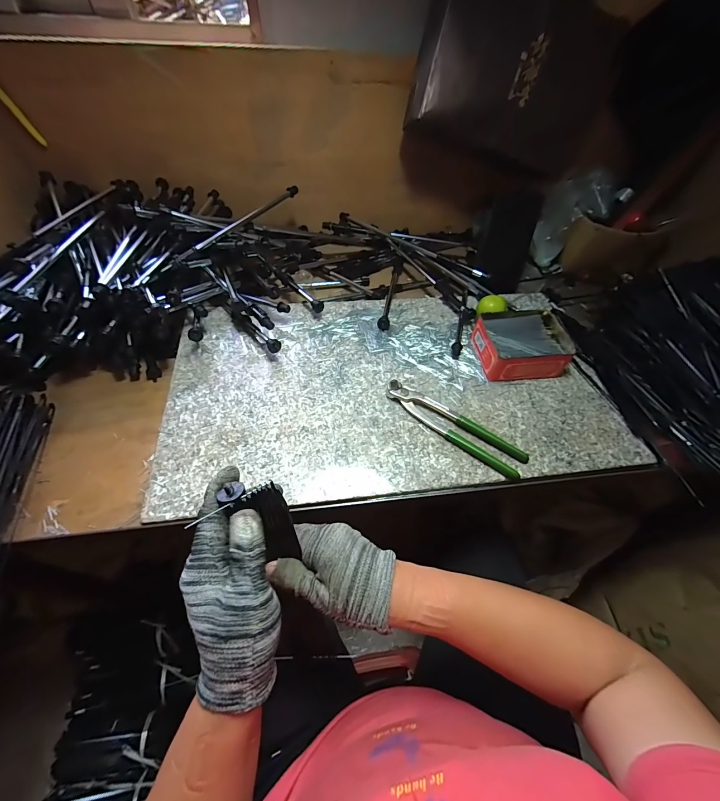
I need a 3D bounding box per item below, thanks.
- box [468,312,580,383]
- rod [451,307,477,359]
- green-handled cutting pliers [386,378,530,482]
[{"bbox_3d":[0.246,-0.089,0.521,0.132,0.042,0.108,-6,56,-7],"label":"box"},{"bbox_3d":[0.164,-0.109,0.543,0.025,0.024,0.106,19,57,10],"label":"rod"},{"bbox_3d":[0.120,0.034,0.445,0.194,0.016,0.040,31,59,17],"label":"green-handled cutting pliers"}]

